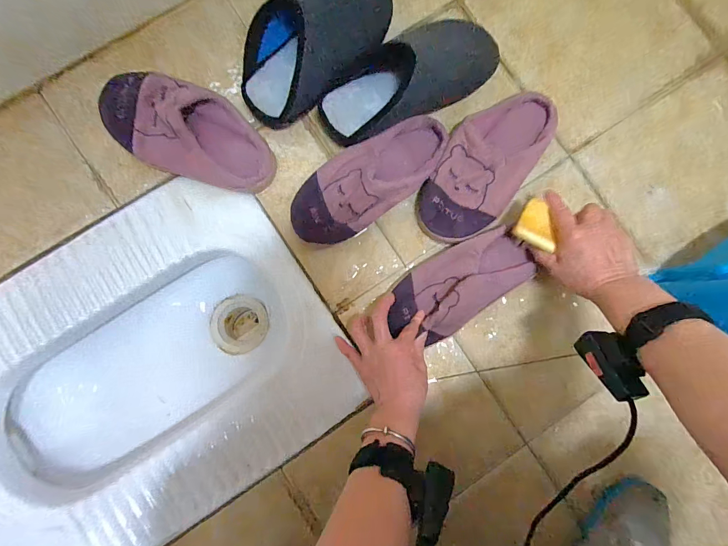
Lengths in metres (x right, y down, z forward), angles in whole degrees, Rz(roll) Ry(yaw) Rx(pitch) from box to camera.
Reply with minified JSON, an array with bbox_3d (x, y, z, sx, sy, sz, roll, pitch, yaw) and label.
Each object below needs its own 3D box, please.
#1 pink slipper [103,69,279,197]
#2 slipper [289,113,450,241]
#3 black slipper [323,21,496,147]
[{"bbox_3d":[-0.239,-0.193,0.491,0.232,0.052,0.114,18,86,0],"label":"pink slipper"},{"bbox_3d":[0.008,-0.130,0.490,0.246,0.056,0.103,-34,88,-3],"label":"slipper"},{"bbox_3d":[0.063,-0.266,0.494,0.263,0.069,0.098,-27,87,-2],"label":"black slipper"}]

